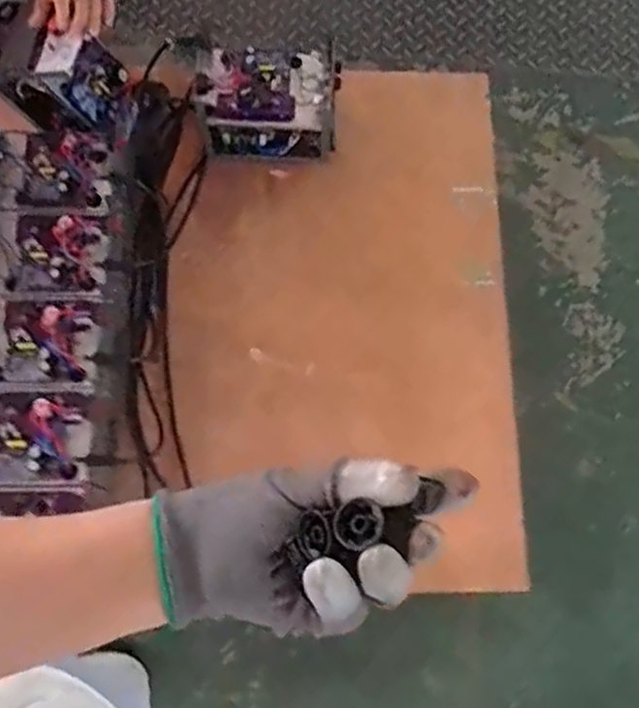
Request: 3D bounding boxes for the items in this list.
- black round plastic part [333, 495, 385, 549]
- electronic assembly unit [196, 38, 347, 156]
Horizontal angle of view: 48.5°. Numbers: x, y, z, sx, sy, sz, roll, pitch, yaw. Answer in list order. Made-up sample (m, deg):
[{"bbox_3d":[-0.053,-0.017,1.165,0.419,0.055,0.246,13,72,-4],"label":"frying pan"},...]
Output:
[{"bbox_3d":[0.017,0.073,0.304,0.021,0.007,0.018,-38,77,-8],"label":"black round plastic part"},{"bbox_3d":[-0.086,-0.442,1.252,0.236,0.149,0.135,-1,74,-3],"label":"electronic assembly unit"}]

